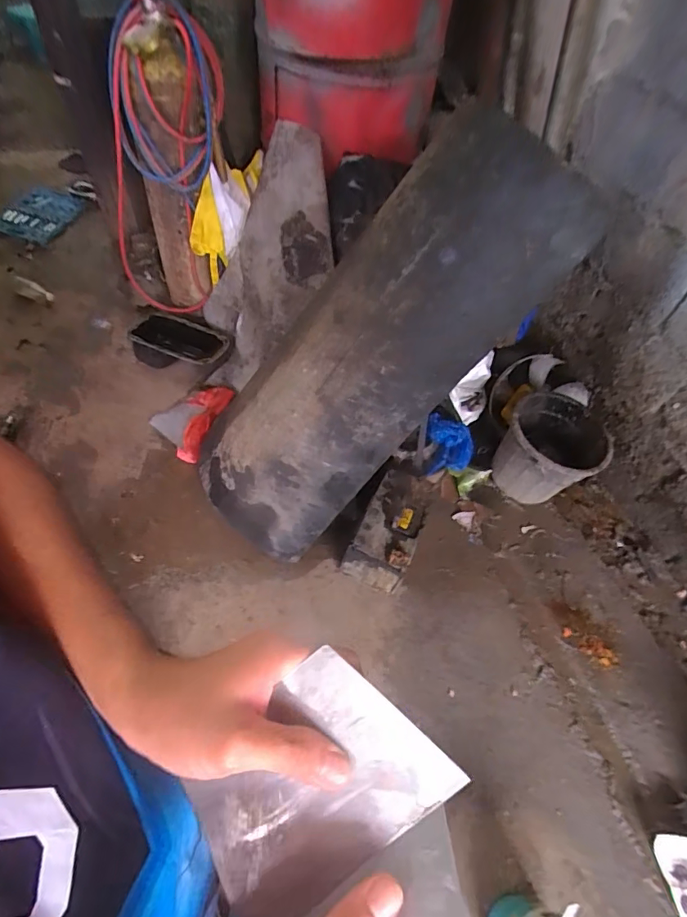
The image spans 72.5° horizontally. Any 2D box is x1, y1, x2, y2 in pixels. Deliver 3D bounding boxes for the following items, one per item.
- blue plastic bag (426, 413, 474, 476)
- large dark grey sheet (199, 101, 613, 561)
[{"bbox_3d":[0.335,-0.039,1.496,0.150,0.087,0.186,3,57,-4],"label":"blue plastic bag"},{"bbox_3d":[-0.009,-0.182,1.100,0.415,1.139,0.118,43,35,2],"label":"large dark grey sheet"}]

